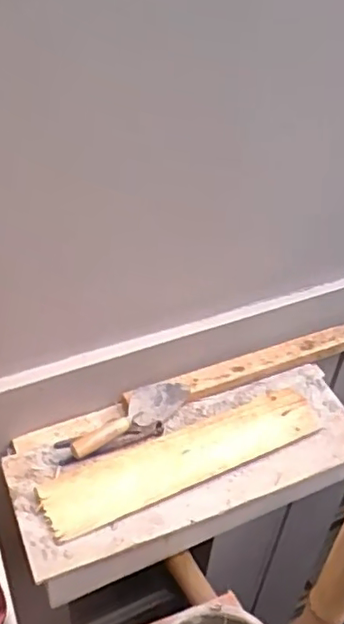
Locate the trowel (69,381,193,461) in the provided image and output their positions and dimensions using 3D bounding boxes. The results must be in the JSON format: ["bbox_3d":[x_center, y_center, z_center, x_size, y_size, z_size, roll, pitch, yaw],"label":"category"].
[{"bbox_3d":[-0.092,0.212,1.207,0.283,0.044,0.089,-22,46,-28],"label":"trowel"}]

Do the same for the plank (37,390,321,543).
[{"bbox_3d":[0.028,0.283,1.172,0.567,0.025,0.128,-18,64,-20],"label":"plank"}]

